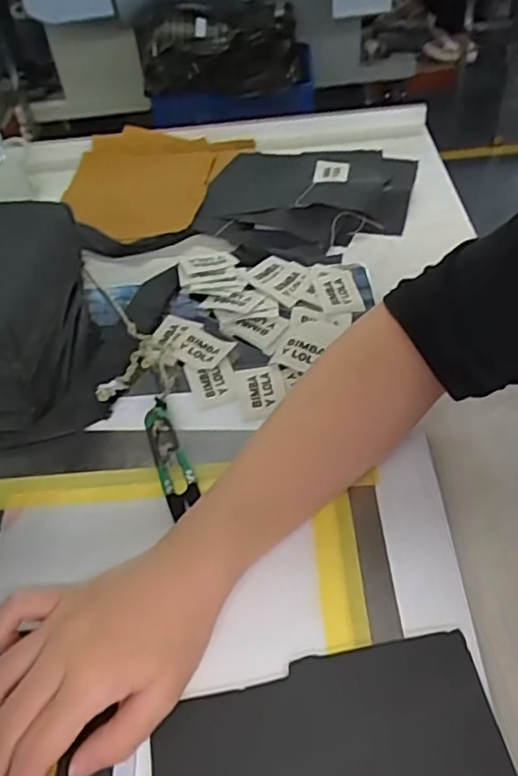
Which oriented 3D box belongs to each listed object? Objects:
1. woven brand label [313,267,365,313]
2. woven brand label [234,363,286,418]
[{"bbox_3d":[0.067,-0.082,0.528,0.034,0.007,0.059,-10,48,-3],"label":"woven brand label"},{"bbox_3d":[0.001,-0.001,0.457,0.035,0.004,0.047,-11,49,-3],"label":"woven brand label"}]

